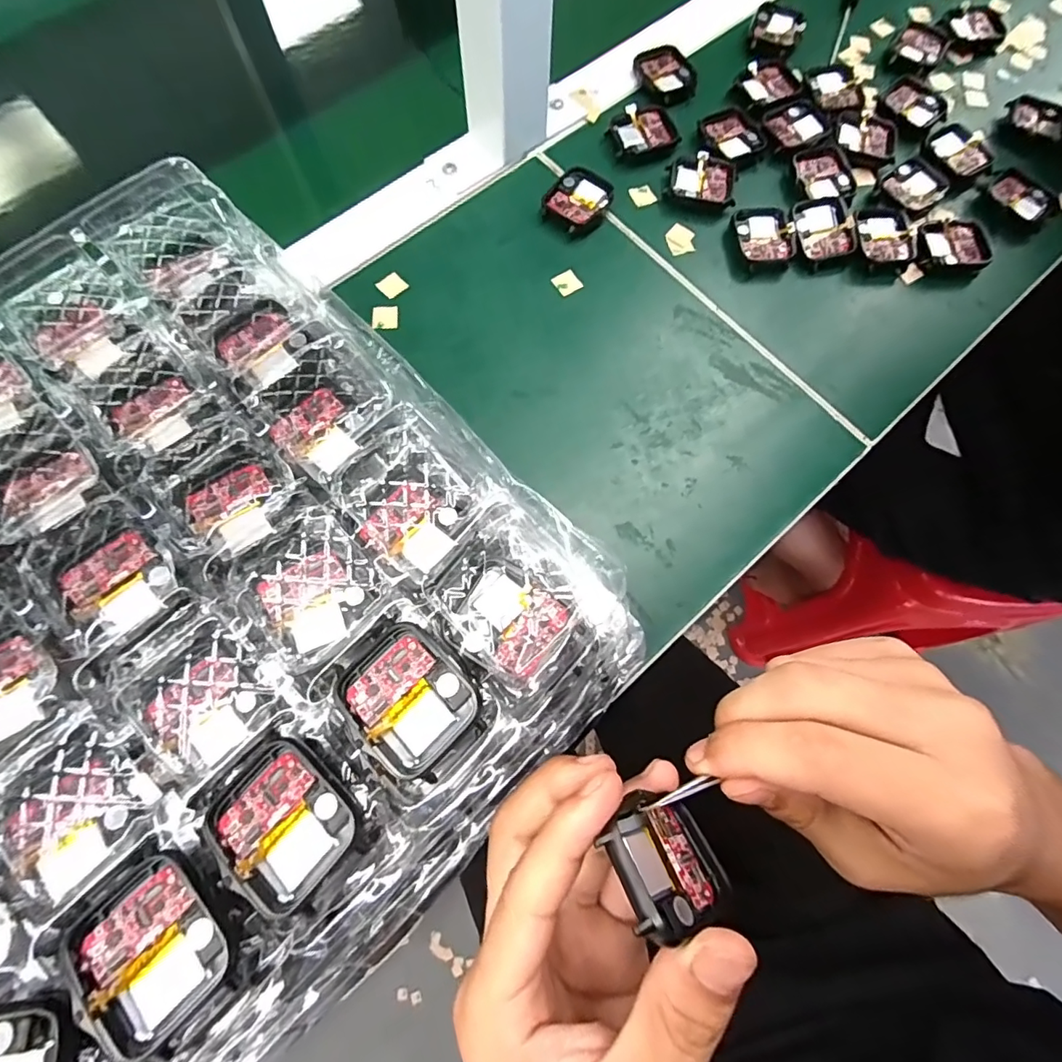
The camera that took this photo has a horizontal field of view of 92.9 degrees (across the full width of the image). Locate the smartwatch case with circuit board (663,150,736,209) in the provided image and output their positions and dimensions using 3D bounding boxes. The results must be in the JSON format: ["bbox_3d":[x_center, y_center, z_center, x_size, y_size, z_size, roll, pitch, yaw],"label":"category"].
[{"bbox_3d":[0.117,-0.242,0.344,0.045,0.008,0.036,8,76,1],"label":"smartwatch case with circuit board"}]

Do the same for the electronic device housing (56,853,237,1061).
[{"bbox_3d":[-0.112,0.122,0.148,0.039,0.006,0.046,-37,78,-11],"label":"electronic device housing"}]

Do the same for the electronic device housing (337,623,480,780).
[{"bbox_3d":[-0.042,0.056,0.172,0.038,0.010,0.043,-44,81,-11],"label":"electronic device housing"}]

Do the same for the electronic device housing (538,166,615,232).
[{"bbox_3d":[0.030,-0.223,0.339,0.041,0.009,0.047,39,78,8],"label":"electronic device housing"}]

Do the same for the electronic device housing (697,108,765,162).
[{"bbox_3d":[0.142,-0.281,0.356,0.041,0.004,0.041,-25,78,-7],"label":"electronic device housing"}]

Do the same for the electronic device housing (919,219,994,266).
[{"bbox_3d":[0.281,-0.192,0.336,0.045,0.008,0.036,-7,76,-3],"label":"electronic device housing"}]

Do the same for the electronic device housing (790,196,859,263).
[{"bbox_3d":[0.192,-0.202,0.334,0.038,0.008,0.046,-14,77,-5],"label":"electronic device housing"}]

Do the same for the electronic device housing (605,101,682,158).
[{"bbox_3d":[0.078,-0.283,0.356,0.047,0.006,0.037,-15,77,-5],"label":"electronic device housing"}]

